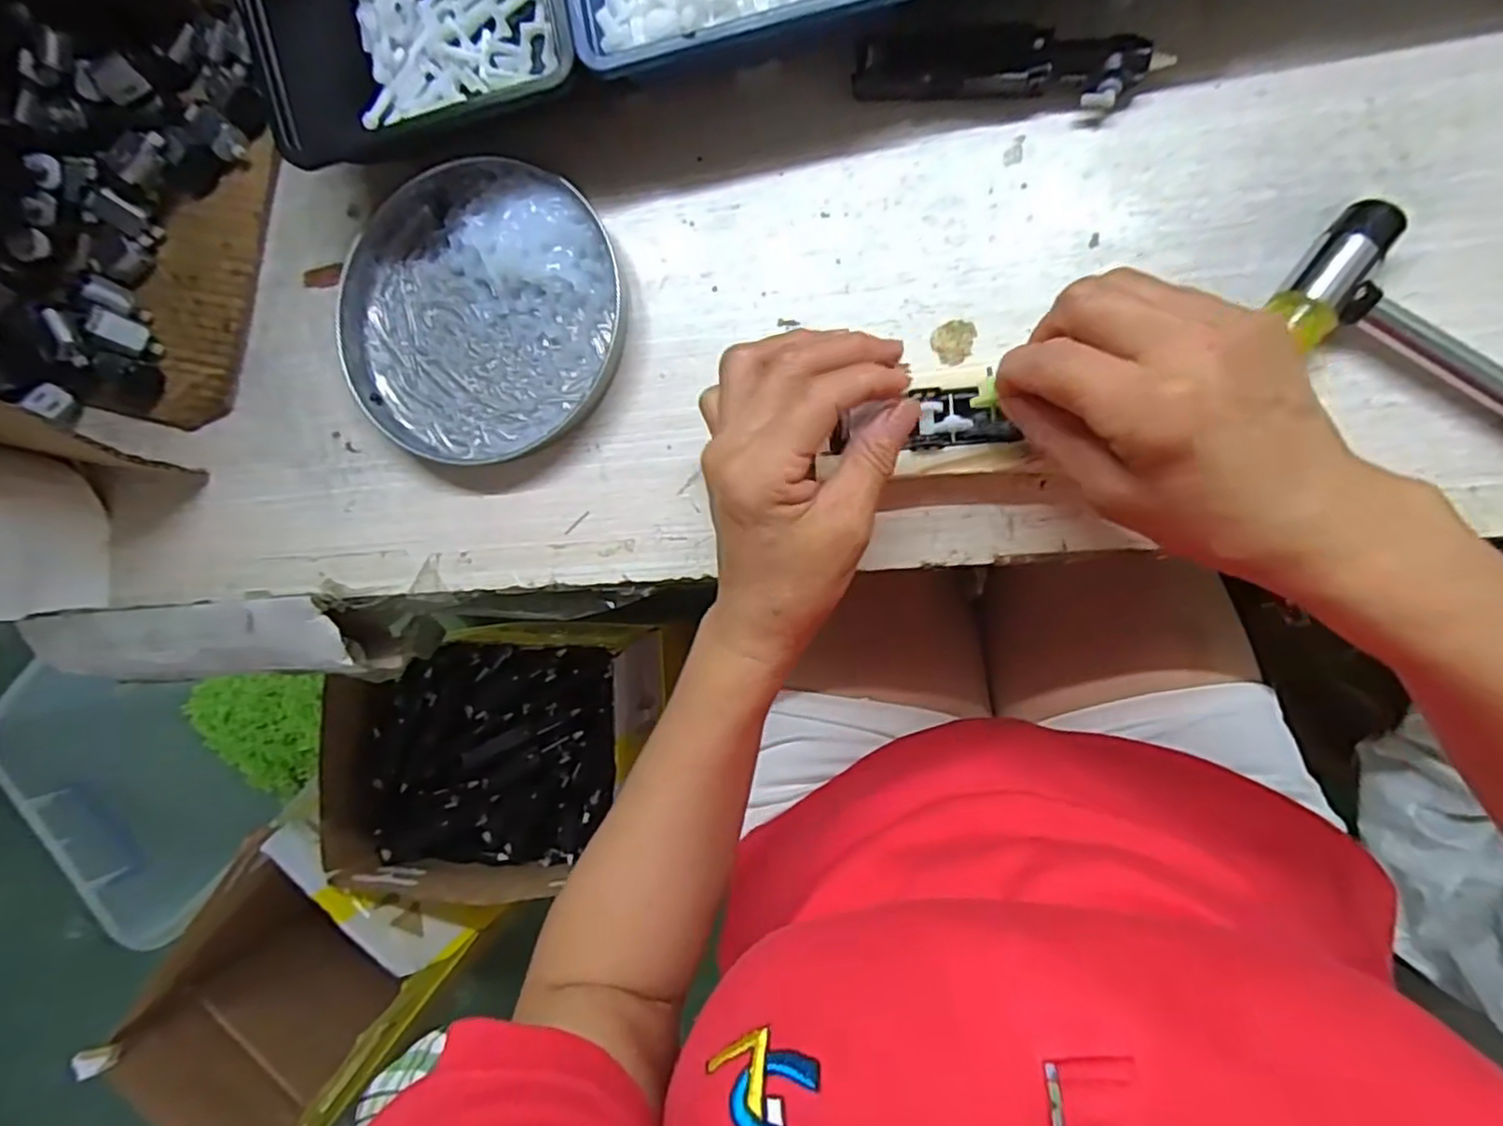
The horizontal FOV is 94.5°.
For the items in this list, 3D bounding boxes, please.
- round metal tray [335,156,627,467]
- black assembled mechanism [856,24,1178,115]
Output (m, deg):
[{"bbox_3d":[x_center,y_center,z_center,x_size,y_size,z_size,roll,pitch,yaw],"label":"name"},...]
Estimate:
[{"bbox_3d":[-0.133,-0.123,0.343,0.143,0.020,0.140,0,90,9],"label":"round metal tray"},{"bbox_3d":[0.108,-0.211,0.298,0.124,0.020,0.025,7,91,9],"label":"black assembled mechanism"}]

